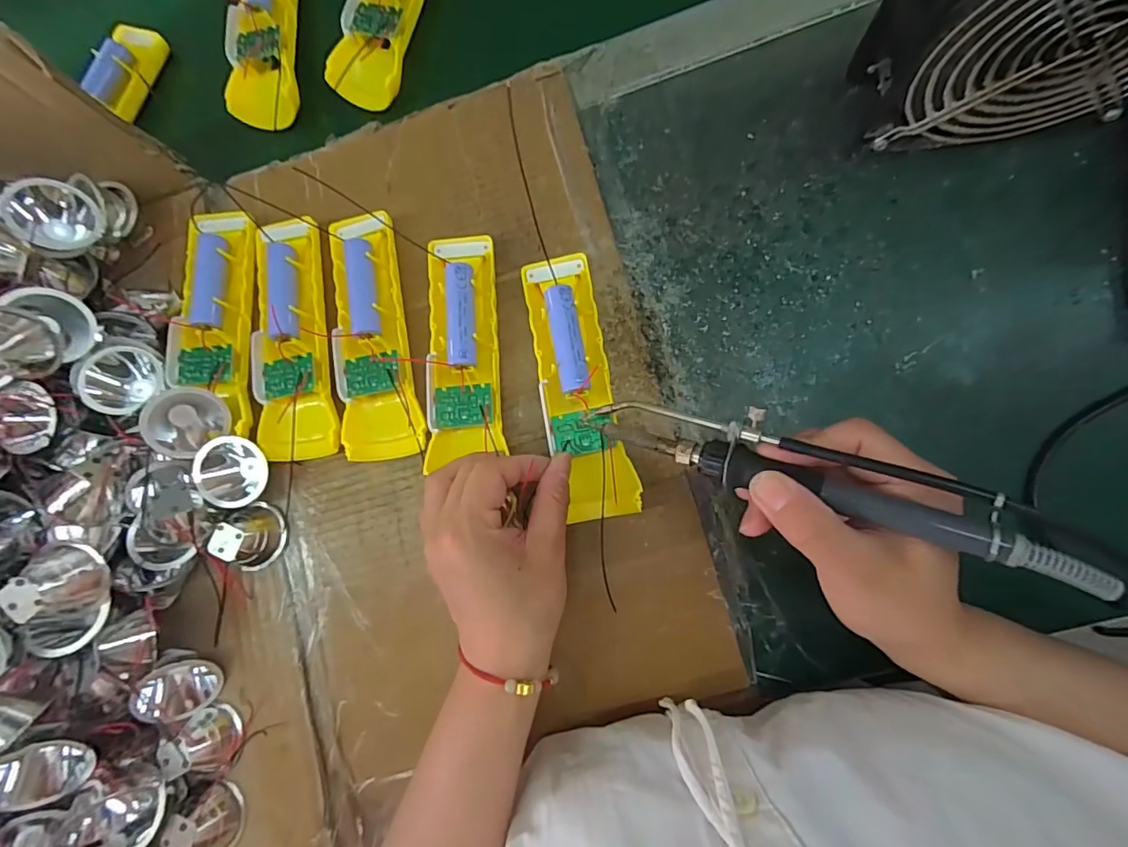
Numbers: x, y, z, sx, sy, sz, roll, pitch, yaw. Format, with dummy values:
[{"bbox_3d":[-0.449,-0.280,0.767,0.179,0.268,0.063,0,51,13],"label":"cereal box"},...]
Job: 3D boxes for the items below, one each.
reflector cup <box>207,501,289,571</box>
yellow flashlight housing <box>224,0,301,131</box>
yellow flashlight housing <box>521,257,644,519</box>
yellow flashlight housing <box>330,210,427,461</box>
[{"bbox_3d":[-0.197,0.072,0.309,0.034,0.025,0.040,-15,82,7],"label":"reflector cup"},{"bbox_3d":[-0.217,-0.293,0.363,0.046,0.023,0.152,2,85,9],"label":"yellow flashlight housing"},{"bbox_3d":[0.007,-0.023,0.292,0.042,0.022,0.156,-12,82,5],"label":"yellow flashlight housing"},{"bbox_3d":[-0.121,-0.056,0.313,0.049,0.020,0.157,-12,83,7],"label":"yellow flashlight housing"}]

